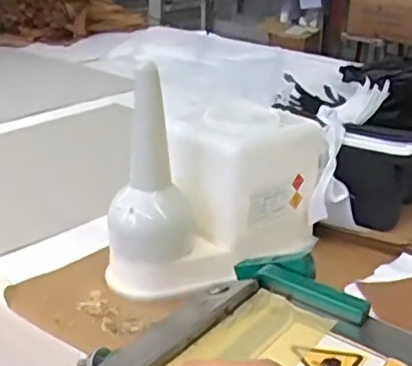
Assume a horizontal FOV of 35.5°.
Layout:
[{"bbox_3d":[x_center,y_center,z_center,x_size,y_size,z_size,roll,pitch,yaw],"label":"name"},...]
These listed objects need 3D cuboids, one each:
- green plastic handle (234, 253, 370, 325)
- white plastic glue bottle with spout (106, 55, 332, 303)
[{"bbox_3d":[0.066,0.068,0.453,0.105,0.026,0.031,16,27,28],"label":"green plastic handle"},{"bbox_3d":[0.018,-0.007,0.693,0.127,0.187,0.246,20,29,35],"label":"white plastic glue bottle with spout"}]

